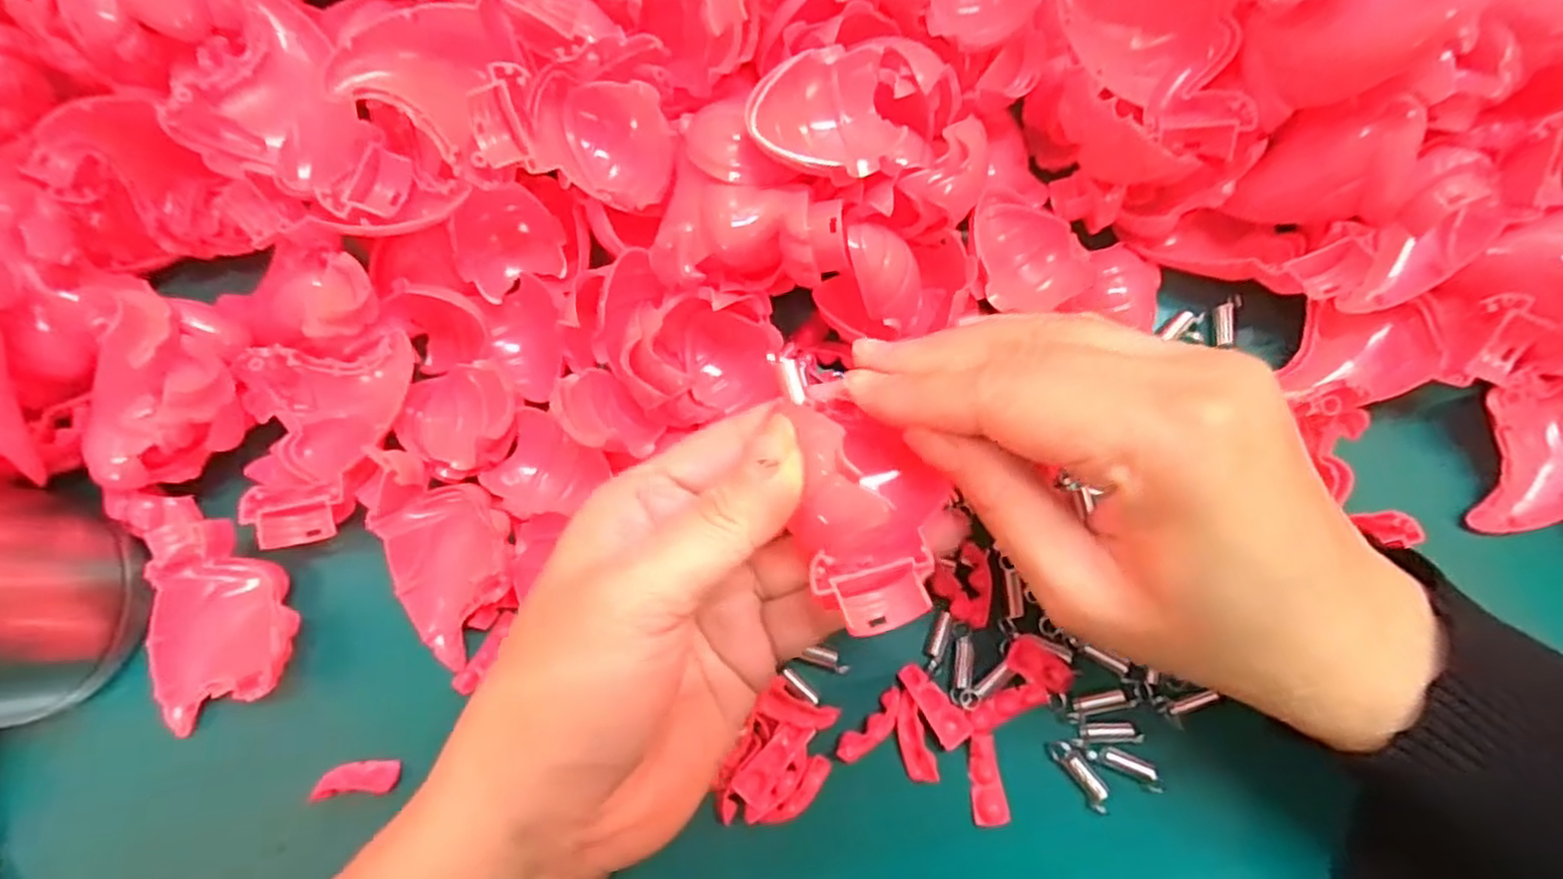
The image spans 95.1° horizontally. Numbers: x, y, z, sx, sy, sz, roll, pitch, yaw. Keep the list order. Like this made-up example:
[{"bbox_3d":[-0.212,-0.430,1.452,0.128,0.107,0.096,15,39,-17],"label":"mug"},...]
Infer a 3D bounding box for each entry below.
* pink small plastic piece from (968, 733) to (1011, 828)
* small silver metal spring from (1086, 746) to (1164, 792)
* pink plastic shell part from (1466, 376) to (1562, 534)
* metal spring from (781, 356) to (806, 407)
[{"bbox_3d":[0.070,0.115,0.243,0.011,0.004,0.030,-8,79,-1],"label":"pink small plastic piece"},{"bbox_3d":[0.117,0.110,0.240,0.027,0.004,0.007,26,80,5],"label":"small silver metal spring"},{"bbox_3d":[0.273,0.004,0.253,0.054,0.018,0.051,-7,79,-1],"label":"pink plastic shell part"},{"bbox_3d":[0.003,-0.017,0.207,0.004,0.004,0.015,-16,68,-3],"label":"metal spring"}]

